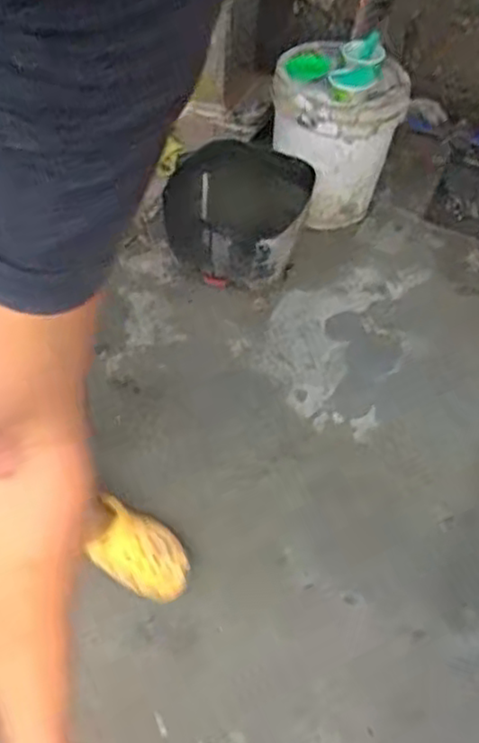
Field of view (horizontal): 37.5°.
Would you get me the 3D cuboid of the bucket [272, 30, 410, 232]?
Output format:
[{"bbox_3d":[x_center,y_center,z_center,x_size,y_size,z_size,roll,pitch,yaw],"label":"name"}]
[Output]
[{"bbox_3d":[0.209,-0.518,1.631,0.272,0.393,0.271,2,49,-3],"label":"bucket"}]

